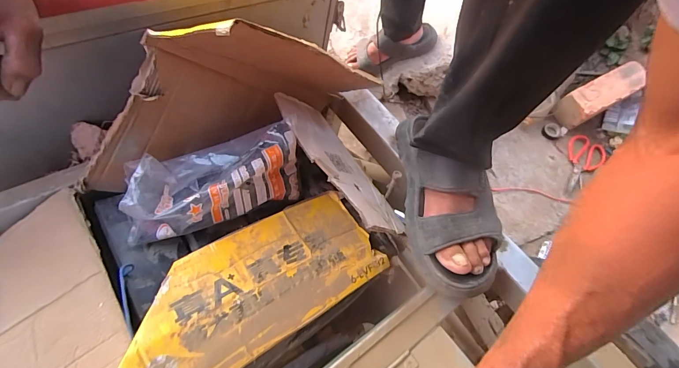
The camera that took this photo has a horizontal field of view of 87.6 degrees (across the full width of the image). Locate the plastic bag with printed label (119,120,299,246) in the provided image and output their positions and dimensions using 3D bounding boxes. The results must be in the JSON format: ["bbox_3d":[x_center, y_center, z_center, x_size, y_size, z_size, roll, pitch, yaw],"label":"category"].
[{"bbox_3d":[-0.158,-0.009,0.434,0.222,0.091,0.101,-23,71,-8],"label":"plastic bag with printed label"}]

